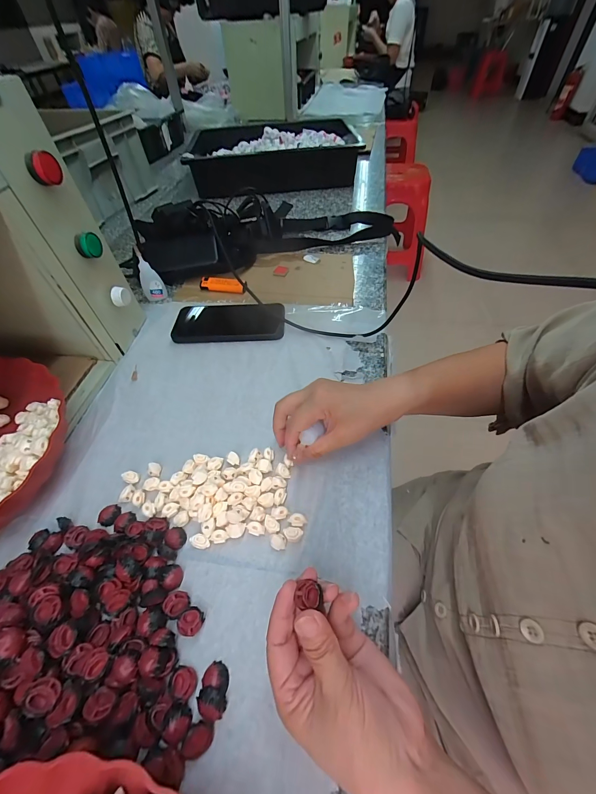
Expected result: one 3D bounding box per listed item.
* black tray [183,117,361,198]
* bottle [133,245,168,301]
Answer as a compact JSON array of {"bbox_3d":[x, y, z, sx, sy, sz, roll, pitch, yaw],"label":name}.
[{"bbox_3d":[-0.079,-0.684,0.870,0.458,0.097,0.296,-5,52,-1],"label":"black tray"},{"bbox_3d":[-0.248,-0.202,0.513,0.034,0.082,0.021,-29,56,-19],"label":"bottle"}]

